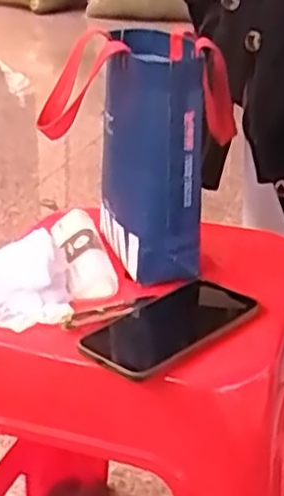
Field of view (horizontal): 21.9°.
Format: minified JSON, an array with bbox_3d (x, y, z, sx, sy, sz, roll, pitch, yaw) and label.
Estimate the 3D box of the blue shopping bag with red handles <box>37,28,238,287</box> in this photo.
[{"bbox_3d":[0.007,-0.093,0.715,0.089,0.220,0.148,-1,26,-4],"label":"blue shopping bag with red handles"}]

